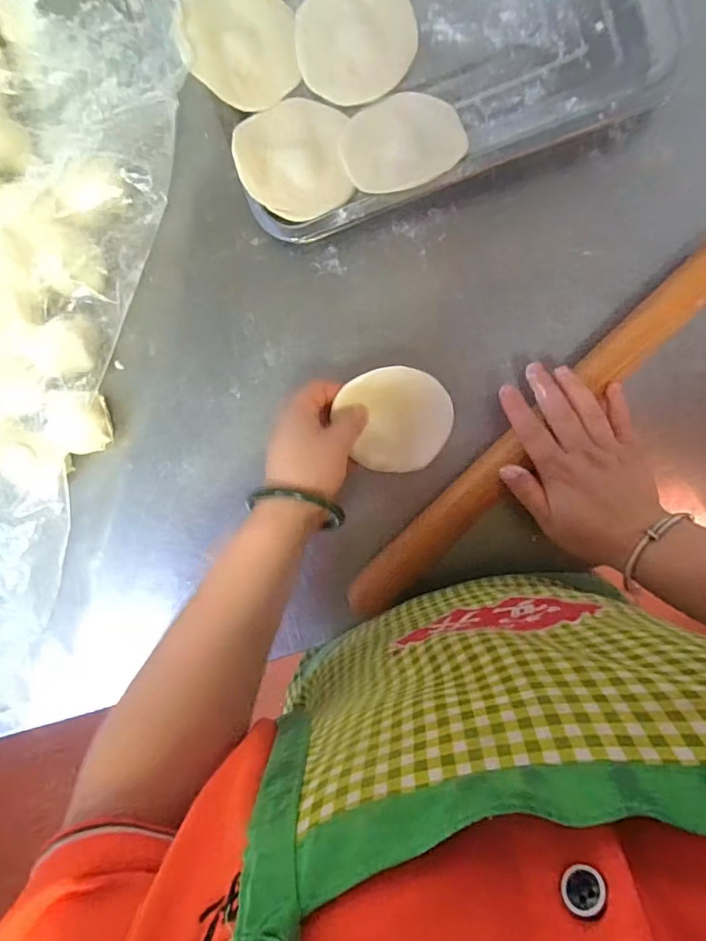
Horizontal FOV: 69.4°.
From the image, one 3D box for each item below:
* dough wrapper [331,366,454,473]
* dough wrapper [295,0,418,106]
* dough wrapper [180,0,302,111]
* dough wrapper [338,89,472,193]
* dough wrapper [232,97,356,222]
[{"bbox_3d":[0.037,-0.041,0.401,0.085,0.004,0.084,-3,102,-15],"label":"dough wrapper"},{"bbox_3d":[0.003,-0.342,0.404,0.092,0.004,0.098,-7,92,0],"label":"dough wrapper"},{"bbox_3d":[-0.085,-0.328,0.394,0.082,0.008,0.088,-8,92,-10],"label":"dough wrapper"},{"bbox_3d":[0.038,-0.253,0.394,0.092,0.004,0.078,-13,82,3],"label":"dough wrapper"},{"bbox_3d":[-0.047,-0.244,0.398,0.086,0.005,0.092,-5,90,-5],"label":"dough wrapper"}]

